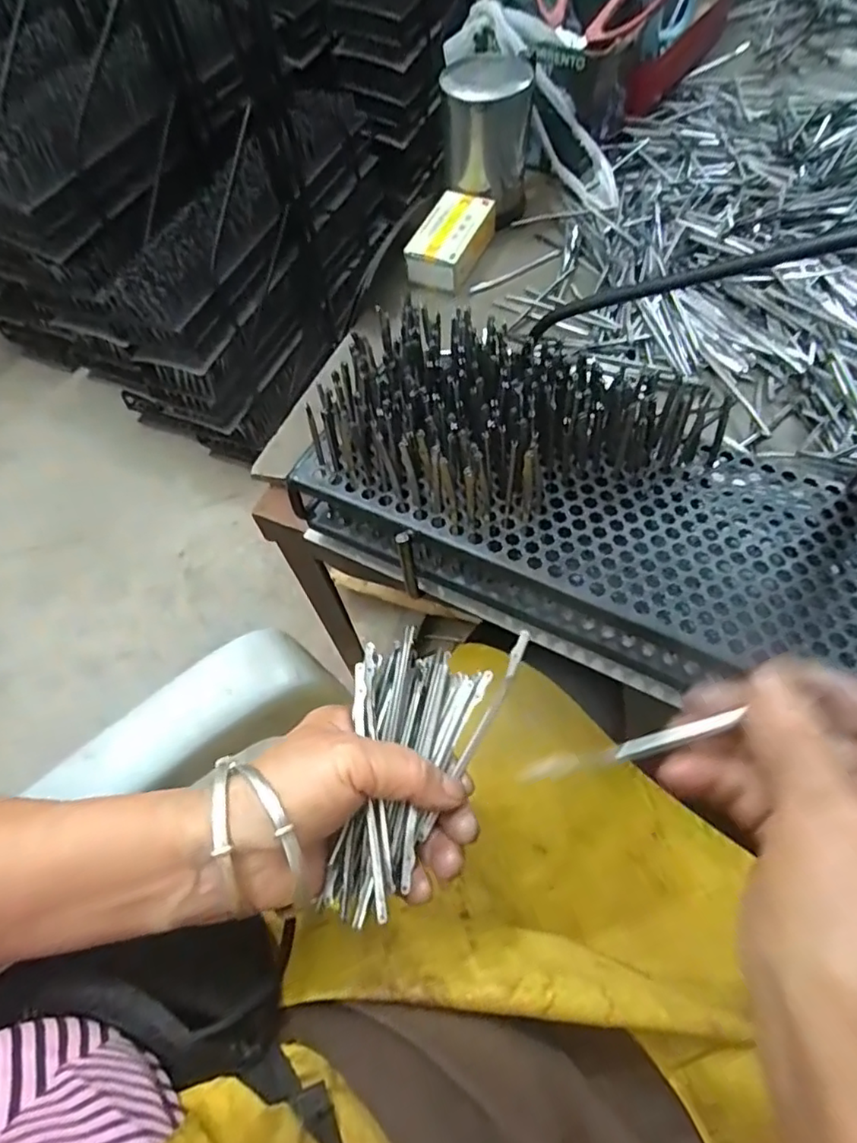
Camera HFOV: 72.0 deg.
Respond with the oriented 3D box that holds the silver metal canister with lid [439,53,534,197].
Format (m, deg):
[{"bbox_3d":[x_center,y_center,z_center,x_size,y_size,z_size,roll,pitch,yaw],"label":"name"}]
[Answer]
[{"bbox_3d":[0.056,-0.417,0.554,0.077,0.090,0.075,11,63,9],"label":"silver metal canister with lid"}]

